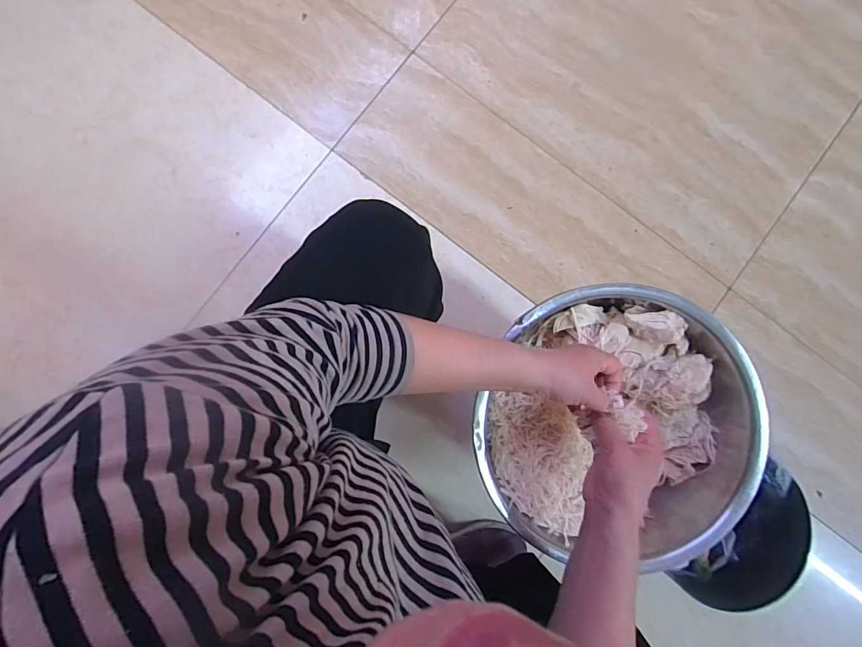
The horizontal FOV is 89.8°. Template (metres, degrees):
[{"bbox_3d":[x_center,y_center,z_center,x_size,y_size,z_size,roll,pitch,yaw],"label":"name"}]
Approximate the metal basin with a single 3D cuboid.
[{"bbox_3d":[0.232,0.132,0.549,0.338,0.109,0.319,0,86,-1],"label":"metal basin"}]

